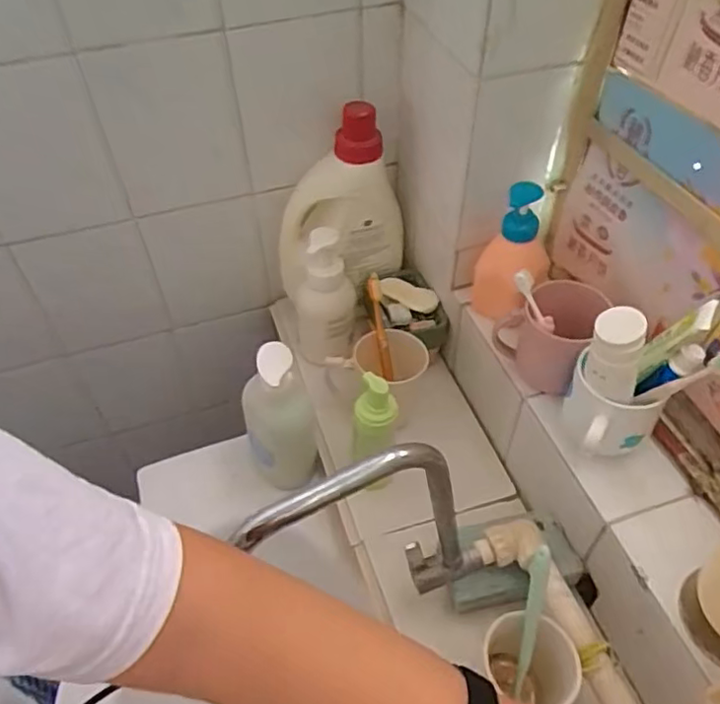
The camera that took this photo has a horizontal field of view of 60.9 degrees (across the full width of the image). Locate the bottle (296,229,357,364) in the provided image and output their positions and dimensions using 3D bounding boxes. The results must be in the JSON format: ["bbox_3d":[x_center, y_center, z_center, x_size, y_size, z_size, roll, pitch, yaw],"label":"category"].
[{"bbox_3d":[-0.045,-0.064,0.776,0.074,0.180,0.067,-3,48,-2],"label":"bottle"}]

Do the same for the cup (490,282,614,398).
[{"bbox_3d":[0.192,-0.021,0.636,0.091,0.100,0.080,24,53,21],"label":"cup"}]

